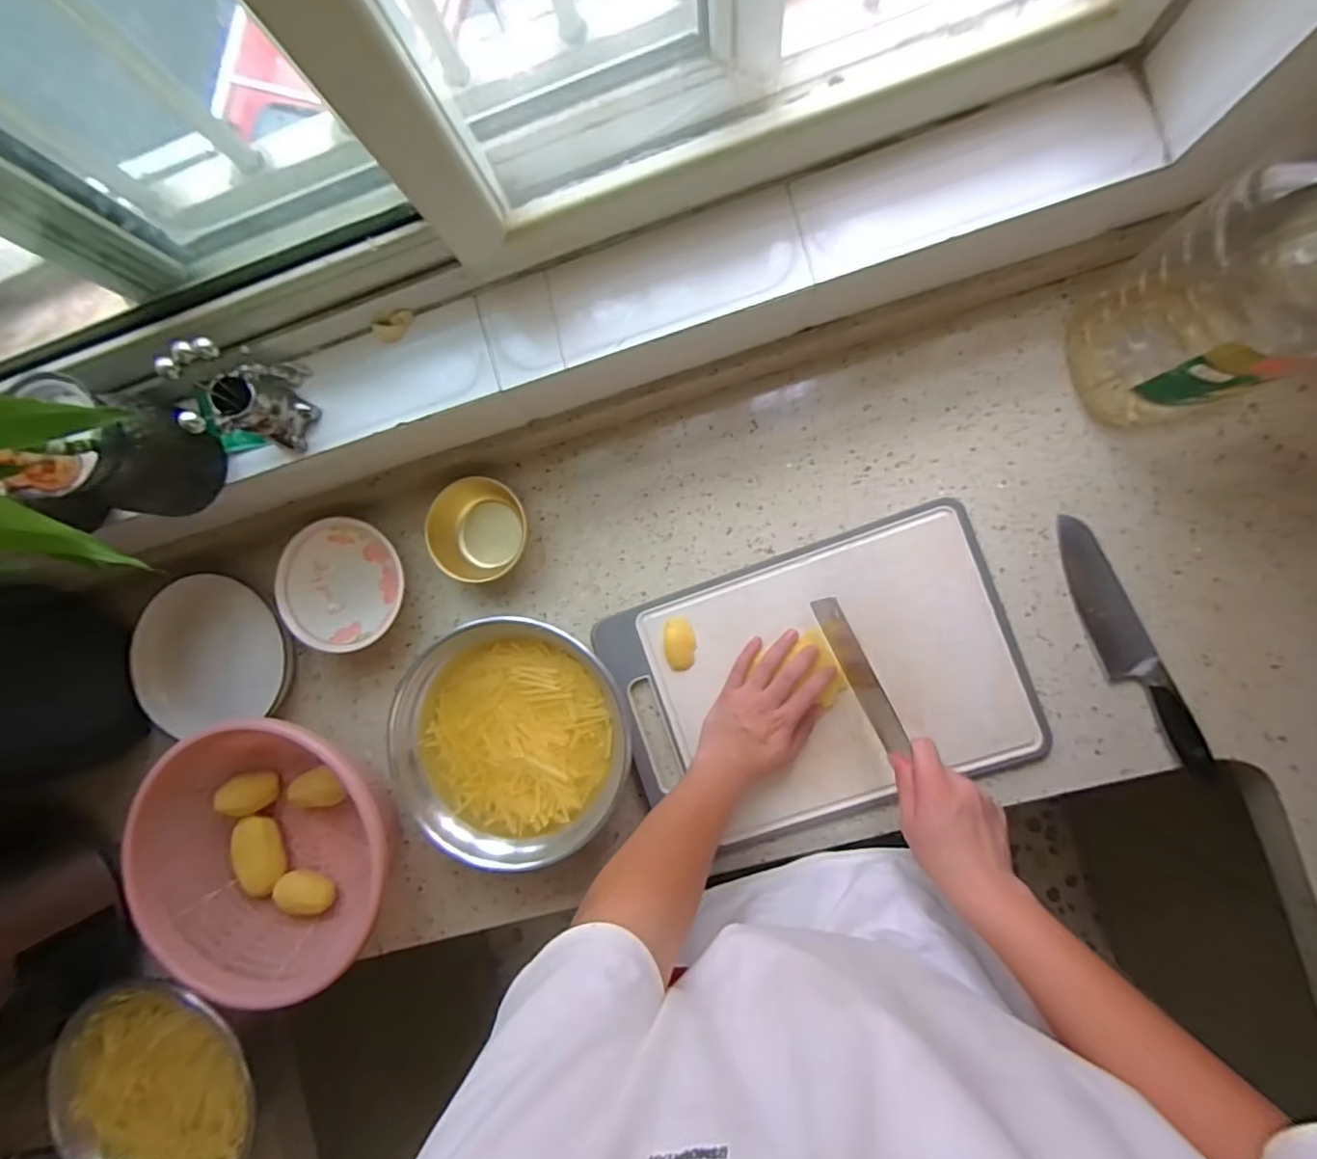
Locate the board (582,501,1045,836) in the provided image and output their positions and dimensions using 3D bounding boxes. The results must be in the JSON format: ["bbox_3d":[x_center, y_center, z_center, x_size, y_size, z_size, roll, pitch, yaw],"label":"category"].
[{"bbox_3d":[0.169,0.111,0.649,0.417,0.020,0.286,-18,87,6],"label":"board"}]

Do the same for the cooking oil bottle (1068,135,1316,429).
[{"bbox_3d":[0.485,-0.234,0.446,0.150,0.360,0.133,-14,87,6],"label":"cooking oil bottle"}]

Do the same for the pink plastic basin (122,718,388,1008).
[{"bbox_3d":[-0.407,0.293,0.661,0.263,0.122,0.270,0,89,7],"label":"pink plastic basin"}]

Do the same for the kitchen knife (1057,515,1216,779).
[{"bbox_3d":[0.480,0.065,0.607,0.051,0.028,0.273,-26,86,6],"label":"kitchen knife"}]

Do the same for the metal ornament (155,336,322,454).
[{"bbox_3d":[-0.364,-0.164,0.527,0.054,0.110,0.076,-15,88,5],"label":"metal ornament"}]

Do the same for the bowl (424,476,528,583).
[{"bbox_3d":[-0.208,-0.057,0.685,0.110,0.044,0.107,0,89,7],"label":"bowl"}]

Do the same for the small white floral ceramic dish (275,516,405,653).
[{"bbox_3d":[-0.365,0.006,0.702,0.146,0.047,0.146,0,89,7],"label":"small white floral ceramic dish"}]

